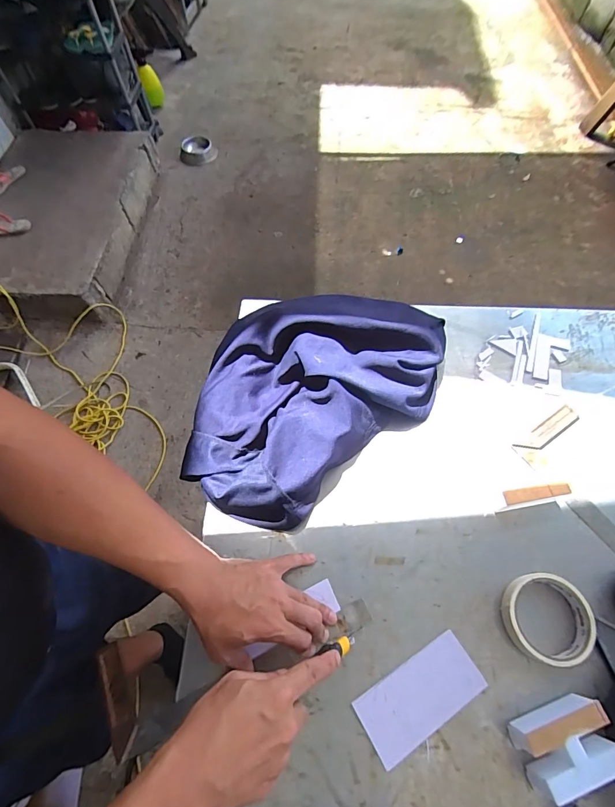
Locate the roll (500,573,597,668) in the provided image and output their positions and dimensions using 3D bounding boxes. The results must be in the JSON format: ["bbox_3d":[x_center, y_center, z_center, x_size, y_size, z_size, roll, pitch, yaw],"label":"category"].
[{"bbox_3d":[0.262,0.238,0.441,0.091,0.030,0.088,0,64,0],"label":"roll"}]

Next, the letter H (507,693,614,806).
[{"bbox_3d":[0.250,0.329,0.383,0.086,0.050,0.056,-19,65,-8],"label":"letter H"}]

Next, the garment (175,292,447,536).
[{"bbox_3d":[0.004,-0.030,0.553,0.396,0.070,0.266,-37,69,-16],"label":"garment"}]

